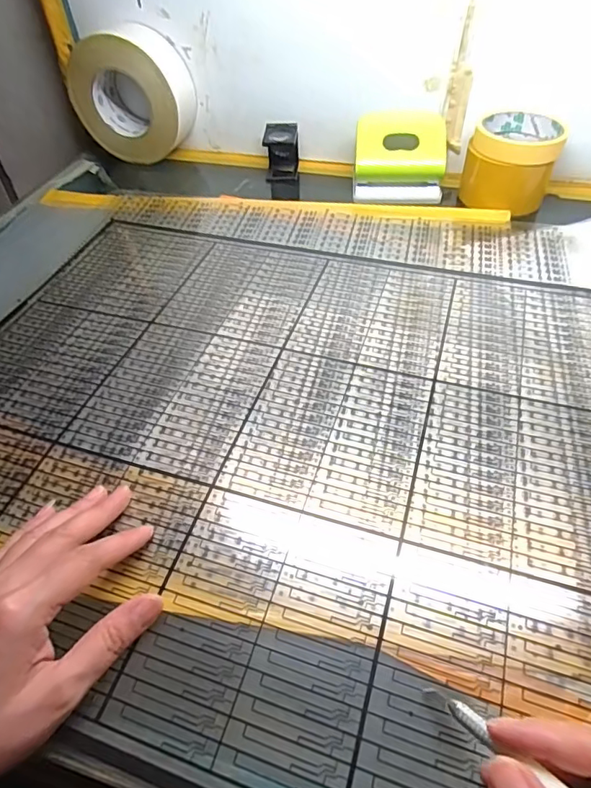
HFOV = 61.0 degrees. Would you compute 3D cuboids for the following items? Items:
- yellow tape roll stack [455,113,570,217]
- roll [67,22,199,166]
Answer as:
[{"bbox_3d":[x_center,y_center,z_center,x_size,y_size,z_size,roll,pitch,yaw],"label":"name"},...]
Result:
[{"bbox_3d":[0.235,-0.253,0.546,0.089,0.069,0.084,21,52,21],"label":"yellow tape roll stack"},{"bbox_3d":[-0.202,-0.370,0.629,0.141,0.139,0.060,10,49,12],"label":"roll"}]

